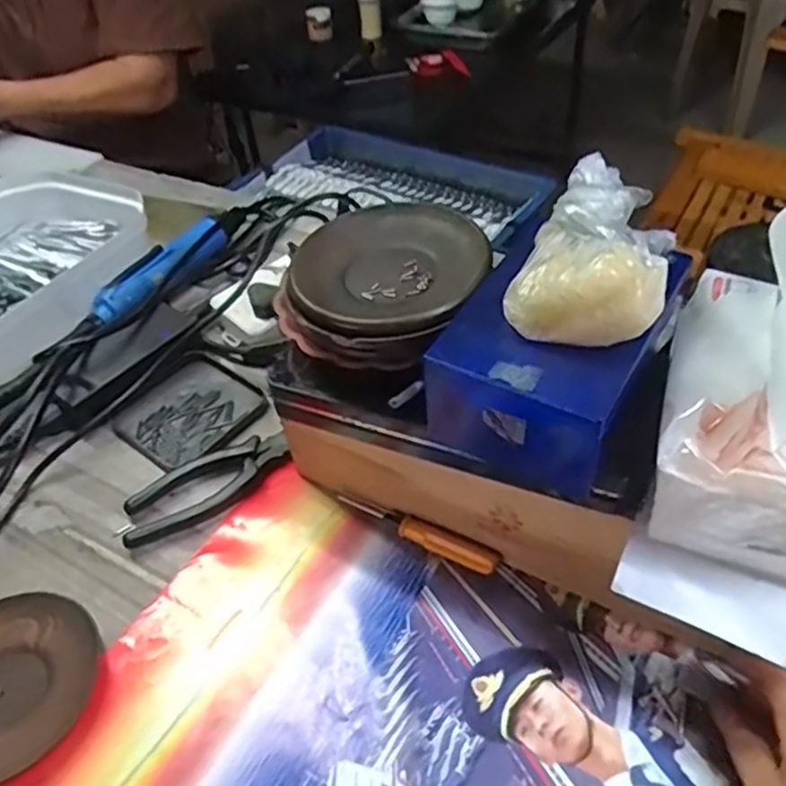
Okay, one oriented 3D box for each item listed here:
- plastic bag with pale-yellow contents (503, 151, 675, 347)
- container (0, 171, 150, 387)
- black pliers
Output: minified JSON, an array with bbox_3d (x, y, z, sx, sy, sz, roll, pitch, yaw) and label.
[{"bbox_3d":[0.095,-0.068,0.331,0.066,0.048,0.078,9,47,15],"label":"plastic bag with pale-yellow contents"},{"bbox_3d":[-0.373,-0.120,0.686,0.234,0.067,0.272,22,52,26],"label":"container"},{"bbox_3d":[-0.139,0.066,0.515,0.132,0.010,0.043,-30,49,-22],"label":"black pliers"}]

